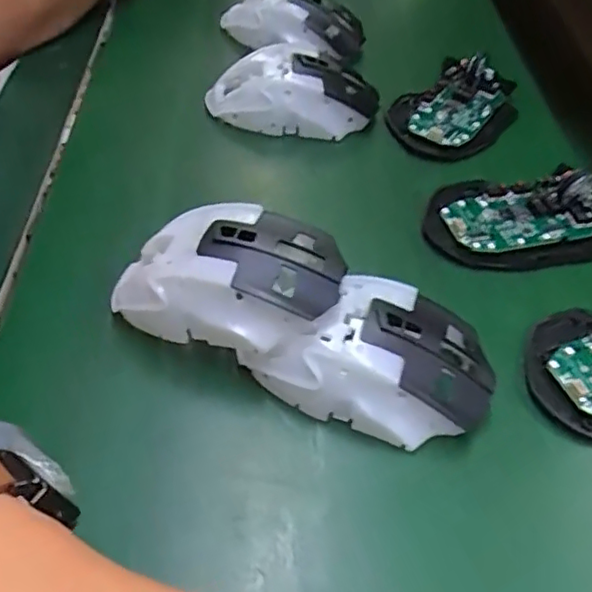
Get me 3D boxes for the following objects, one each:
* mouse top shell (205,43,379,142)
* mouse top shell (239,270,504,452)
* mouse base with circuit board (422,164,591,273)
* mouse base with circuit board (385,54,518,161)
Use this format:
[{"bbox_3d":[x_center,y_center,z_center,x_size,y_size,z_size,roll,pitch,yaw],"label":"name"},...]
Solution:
[{"bbox_3d":[-0.002,-0.136,0.416,0.113,0.042,0.058,2,44,-1],"label":"mouse top shell"},{"bbox_3d":[0.035,0.026,0.277,0.104,0.034,0.061,10,45,7],"label":"mouse top shell"},{"bbox_3d":[0.132,-0.050,0.357,0.113,0.023,0.067,-5,45,-8],"label":"mouse base with circuit board"},{"bbox_3d":[0.111,-0.133,0.429,0.068,0.021,0.104,33,51,27],"label":"mouse base with circuit board"}]

